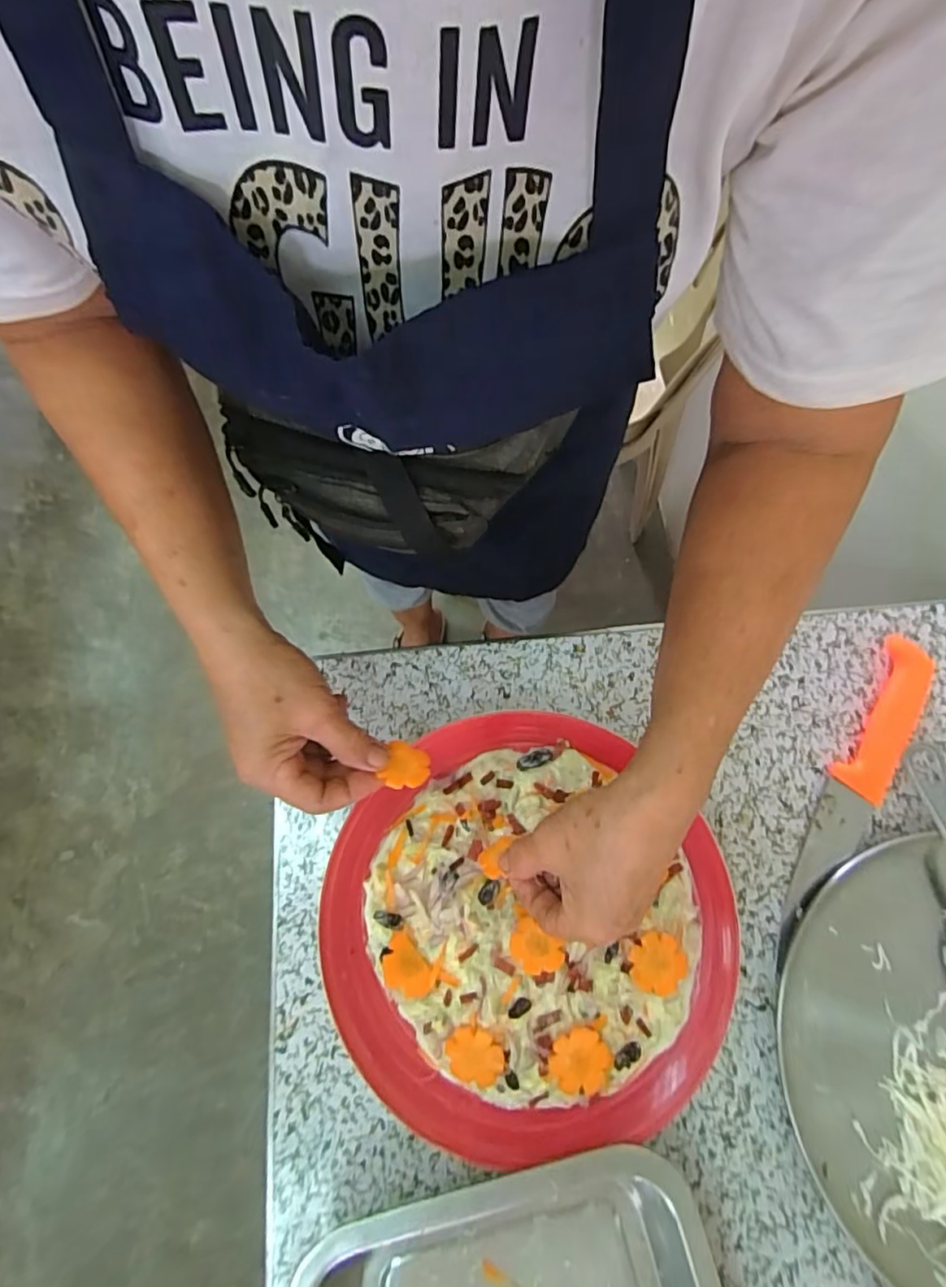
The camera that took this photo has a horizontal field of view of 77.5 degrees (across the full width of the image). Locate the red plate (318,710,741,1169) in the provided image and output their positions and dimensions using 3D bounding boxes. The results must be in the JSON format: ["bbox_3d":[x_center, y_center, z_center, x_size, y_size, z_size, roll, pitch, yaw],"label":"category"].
[{"bbox_3d":[0.035,0.175,0.387,0.253,0.035,0.250,0,73,1],"label":"red plate"}]

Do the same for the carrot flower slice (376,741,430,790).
[{"bbox_3d":[-0.040,0.075,0.360,0.028,0.004,0.028,19,55,-8],"label":"carrot flower slice"}]

